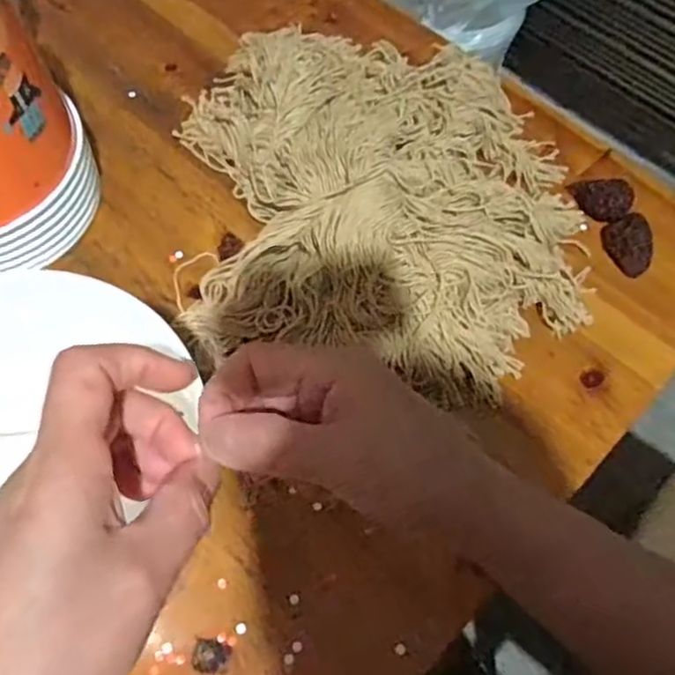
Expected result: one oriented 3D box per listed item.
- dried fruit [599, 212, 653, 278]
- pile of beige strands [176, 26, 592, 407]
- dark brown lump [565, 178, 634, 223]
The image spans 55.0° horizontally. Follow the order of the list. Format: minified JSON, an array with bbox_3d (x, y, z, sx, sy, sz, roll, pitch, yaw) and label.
[{"bbox_3d":[0.215,-0.069,0.473,0.027,0.021,0.041,-7,63,-7],"label":"dried fruit"},{"bbox_3d":[0.037,-0.107,0.462,0.279,0.064,0.297,2,62,-3],"label":"pile of beige strands"},{"bbox_3d":[0.200,-0.108,0.494,0.047,0.022,0.028,39,66,16],"label":"dark brown lump"}]

